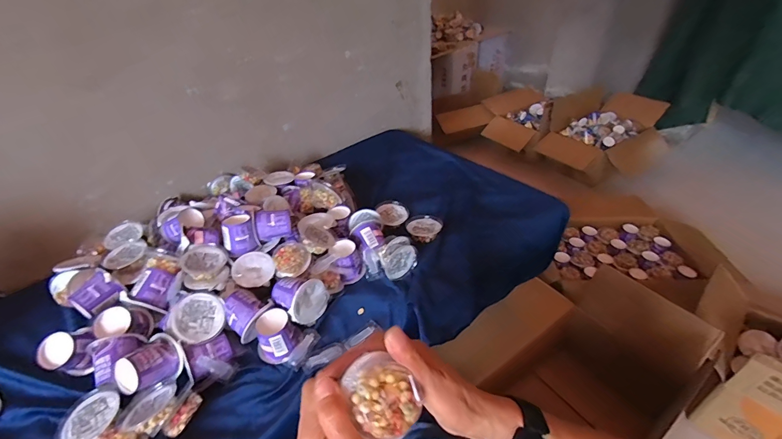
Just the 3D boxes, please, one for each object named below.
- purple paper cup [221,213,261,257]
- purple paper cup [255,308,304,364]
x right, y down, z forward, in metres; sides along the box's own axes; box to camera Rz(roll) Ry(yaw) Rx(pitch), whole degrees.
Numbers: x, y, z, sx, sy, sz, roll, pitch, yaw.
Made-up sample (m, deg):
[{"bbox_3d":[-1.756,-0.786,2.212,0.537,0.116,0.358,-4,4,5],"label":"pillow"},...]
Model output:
[{"bbox_3d":[-0.276,0.024,0.662,0.054,0.052,0.070,-21,38,-25],"label":"purple paper cup"},{"bbox_3d":[-0.173,0.179,0.563,0.059,0.055,0.057,-2,34,1],"label":"purple paper cup"}]

